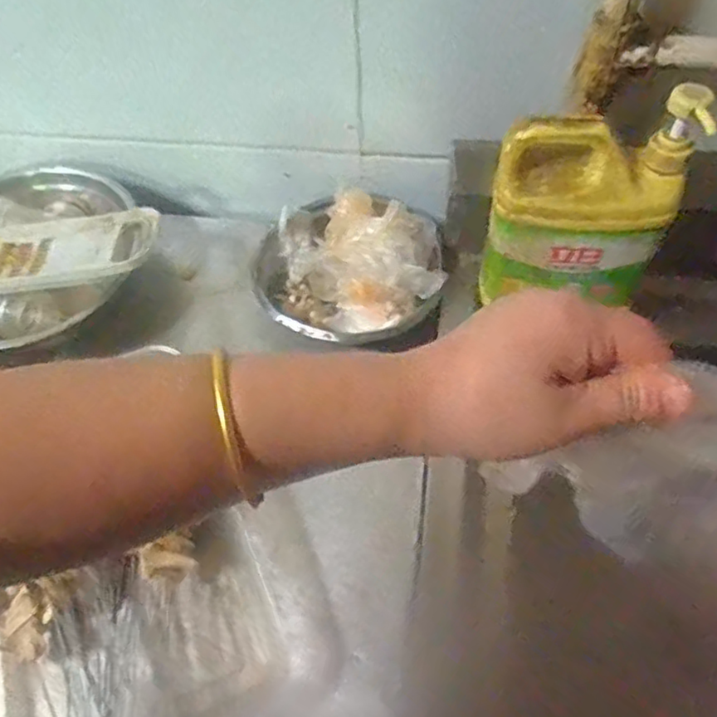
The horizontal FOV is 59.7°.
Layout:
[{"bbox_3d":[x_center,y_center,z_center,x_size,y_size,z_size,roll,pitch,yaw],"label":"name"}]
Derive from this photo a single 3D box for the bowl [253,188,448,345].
[{"bbox_3d":[-0.010,-0.097,0.669,0.198,0.077,0.157,17,61,12],"label":"bowl"}]

